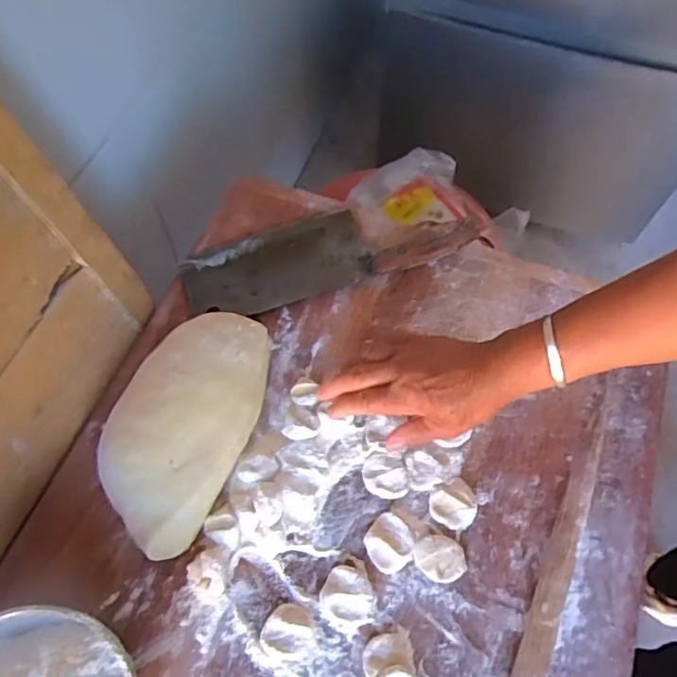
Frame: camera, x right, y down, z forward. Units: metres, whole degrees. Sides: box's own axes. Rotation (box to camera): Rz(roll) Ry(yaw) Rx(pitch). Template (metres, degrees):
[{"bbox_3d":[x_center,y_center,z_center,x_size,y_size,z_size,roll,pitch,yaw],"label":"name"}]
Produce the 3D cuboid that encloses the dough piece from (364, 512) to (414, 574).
[{"bbox_3d":[0.041,0.166,0.466,0.037,0.010,0.040,0,63,-1],"label":"dough piece"}]

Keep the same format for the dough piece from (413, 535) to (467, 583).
[{"bbox_3d":[0.082,0.177,0.461,0.041,0.008,0.034,18,65,8],"label":"dough piece"}]

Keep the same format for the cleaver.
[{"bbox_3d":[-0.011,-0.092,0.588,0.289,0.020,0.090,-18,65,-10],"label":"cleaver"}]

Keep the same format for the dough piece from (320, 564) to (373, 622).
[{"bbox_3d":[0.007,0.198,0.448,0.039,0.010,0.039,0,63,-1],"label":"dough piece"}]

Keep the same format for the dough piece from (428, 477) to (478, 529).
[{"bbox_3d":[0.097,0.139,0.480,0.040,0.011,0.036,-40,71,-19],"label":"dough piece"}]

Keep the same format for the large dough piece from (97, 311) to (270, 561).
[{"bbox_3d":[-0.132,0.067,0.495,0.110,0.052,0.207,20,65,9],"label":"large dough piece"}]

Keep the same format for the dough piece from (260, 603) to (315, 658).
[{"bbox_3d":[-0.039,0.221,0.436,0.038,0.010,0.036,0,63,-1],"label":"dough piece"}]

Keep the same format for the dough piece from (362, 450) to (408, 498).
[{"bbox_3d":[0.040,0.116,0.491,0.037,0.009,0.038,0,63,-1],"label":"dough piece"}]

